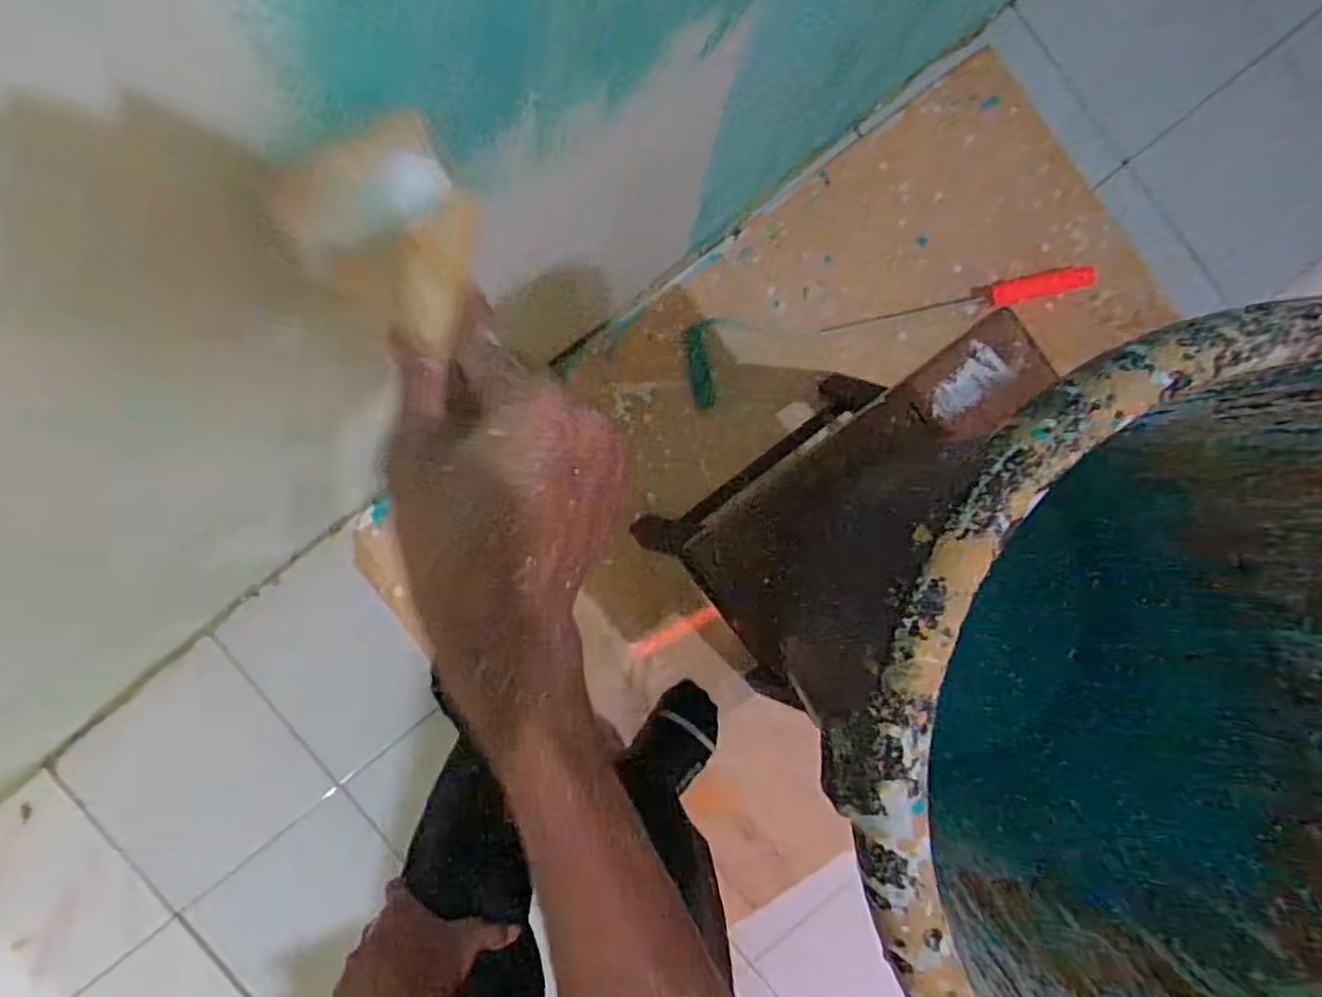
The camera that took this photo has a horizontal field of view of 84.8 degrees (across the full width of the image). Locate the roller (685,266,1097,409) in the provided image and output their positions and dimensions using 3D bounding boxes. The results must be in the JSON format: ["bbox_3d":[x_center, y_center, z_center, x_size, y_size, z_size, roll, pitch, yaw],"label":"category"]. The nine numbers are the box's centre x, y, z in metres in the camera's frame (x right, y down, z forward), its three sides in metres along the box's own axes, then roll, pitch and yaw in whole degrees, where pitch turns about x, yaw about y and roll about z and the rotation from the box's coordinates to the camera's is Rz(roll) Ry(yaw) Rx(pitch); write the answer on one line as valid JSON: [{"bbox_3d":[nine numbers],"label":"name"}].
[{"bbox_3d":[0.341,-0.283,1.077,0.631,0.083,0.126,-17,95,-3],"label":"roller"}]

